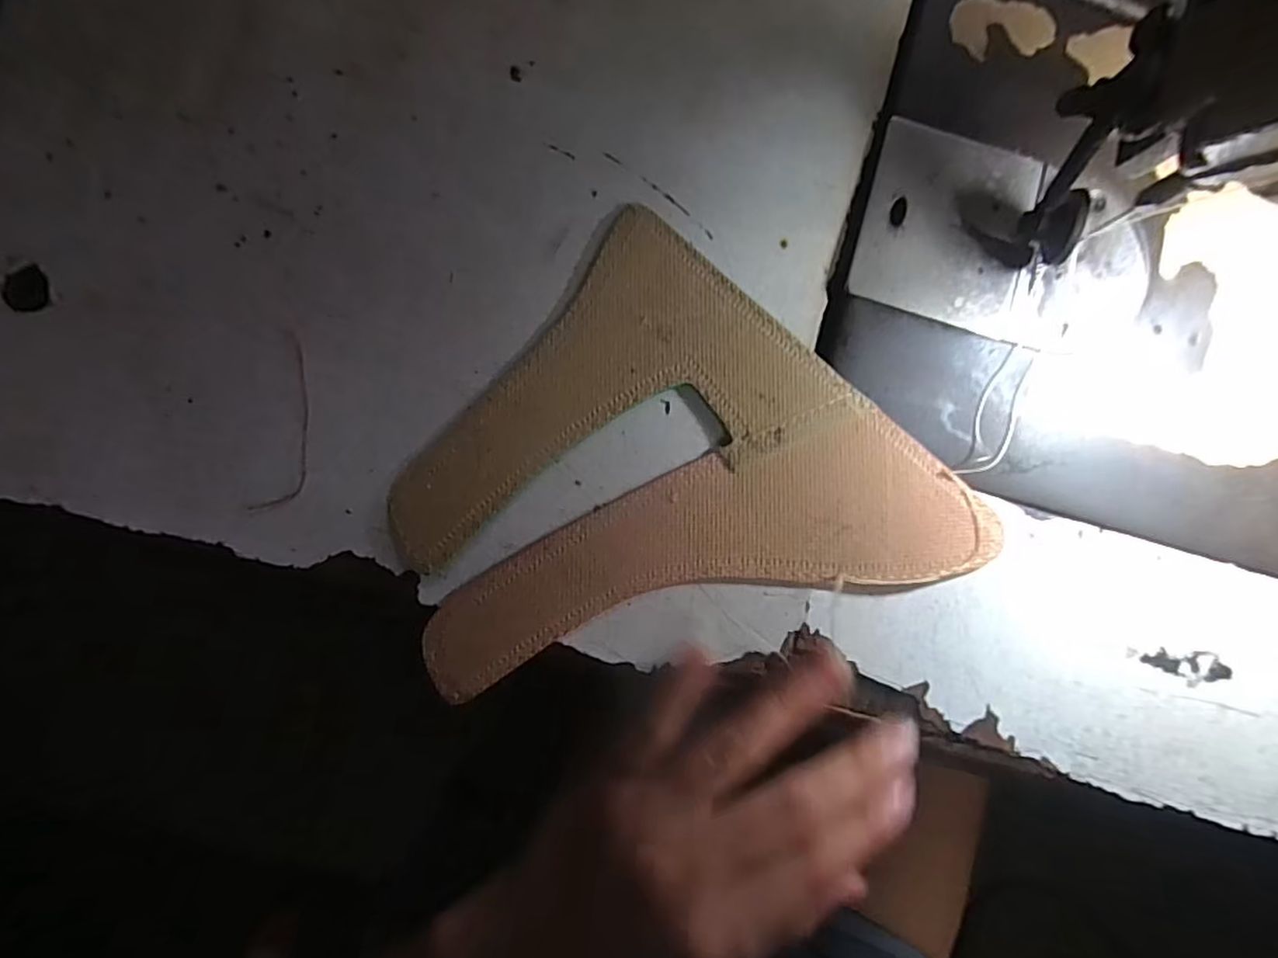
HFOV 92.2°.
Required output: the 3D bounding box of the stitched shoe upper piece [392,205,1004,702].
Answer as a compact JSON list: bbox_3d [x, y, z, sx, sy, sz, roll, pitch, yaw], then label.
[{"bbox_3d":[0.011,0.018,0.195,0.150,0.005,0.149,40,85,0],"label":"stitched shoe upper piece"}]

